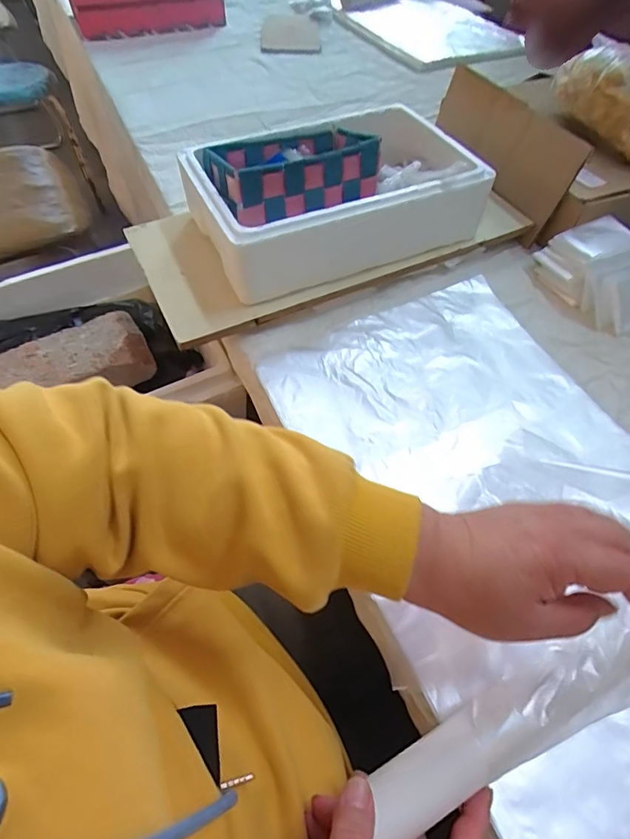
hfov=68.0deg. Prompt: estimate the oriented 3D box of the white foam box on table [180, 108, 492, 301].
[{"bbox_3d":[0.022,-0.282,0.582,0.324,0.107,0.204,-19,58,-14],"label":"white foam box on table"}]

